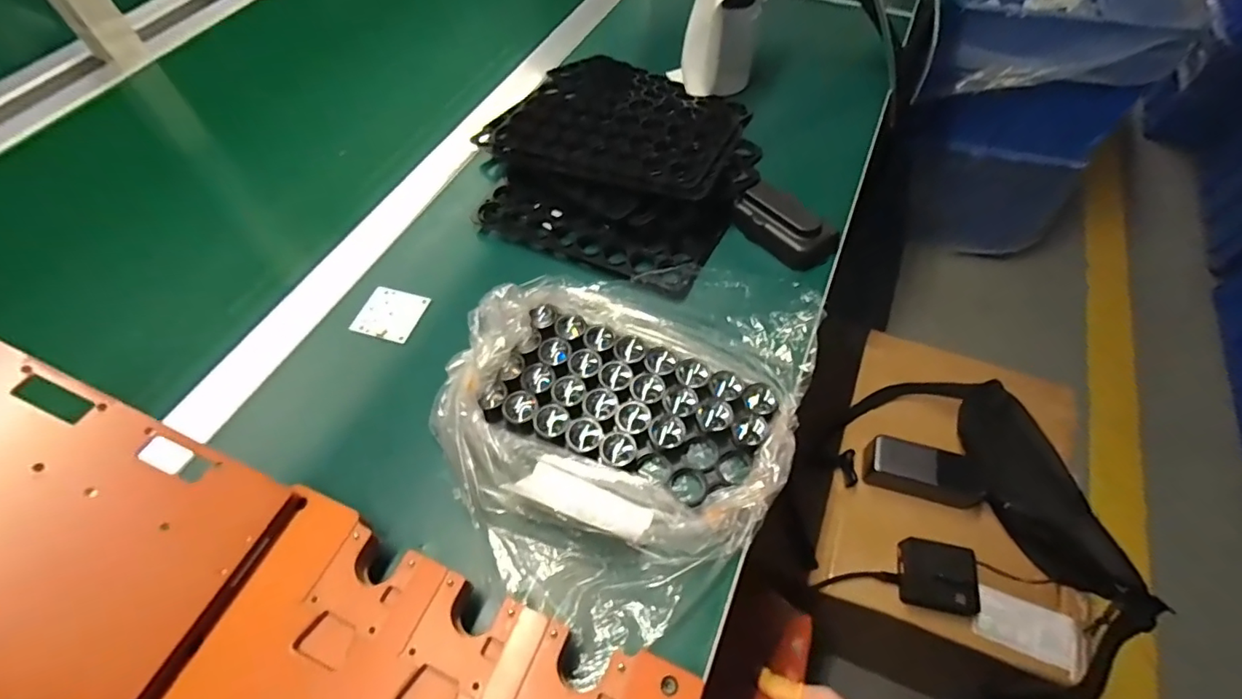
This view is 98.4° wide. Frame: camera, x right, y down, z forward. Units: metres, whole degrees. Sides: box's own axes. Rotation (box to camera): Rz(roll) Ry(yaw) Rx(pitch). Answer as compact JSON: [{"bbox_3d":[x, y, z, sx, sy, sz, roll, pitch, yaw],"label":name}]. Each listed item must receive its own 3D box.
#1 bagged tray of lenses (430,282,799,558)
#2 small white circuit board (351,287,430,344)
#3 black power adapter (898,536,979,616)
[{"bbox_3d":[-0.005,0.041,0.343,0.220,0.046,0.170,18,59,12],"label":"bagged tray of lenses"},{"bbox_3d":[-0.179,-0.028,0.416,0.045,0.006,0.046,13,58,10],"label":"small white circuit board"},{"bbox_3d":[0.377,0.269,0.636,0.080,0.040,0.072,13,58,9],"label":"black power adapter"}]

